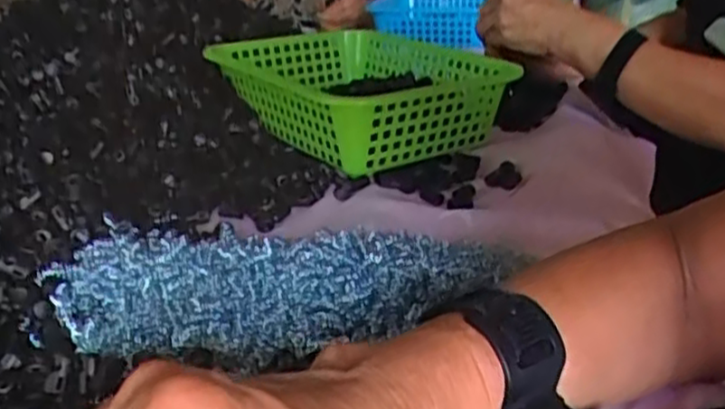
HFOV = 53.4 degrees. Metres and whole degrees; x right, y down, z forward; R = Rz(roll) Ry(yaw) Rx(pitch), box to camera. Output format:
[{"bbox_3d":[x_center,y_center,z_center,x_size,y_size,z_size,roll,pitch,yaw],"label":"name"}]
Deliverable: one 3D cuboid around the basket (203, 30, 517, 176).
[{"bbox_3d":[0.003,-0.113,0.757,0.235,0.088,0.274,-15,26,-32],"label":"basket"}]

